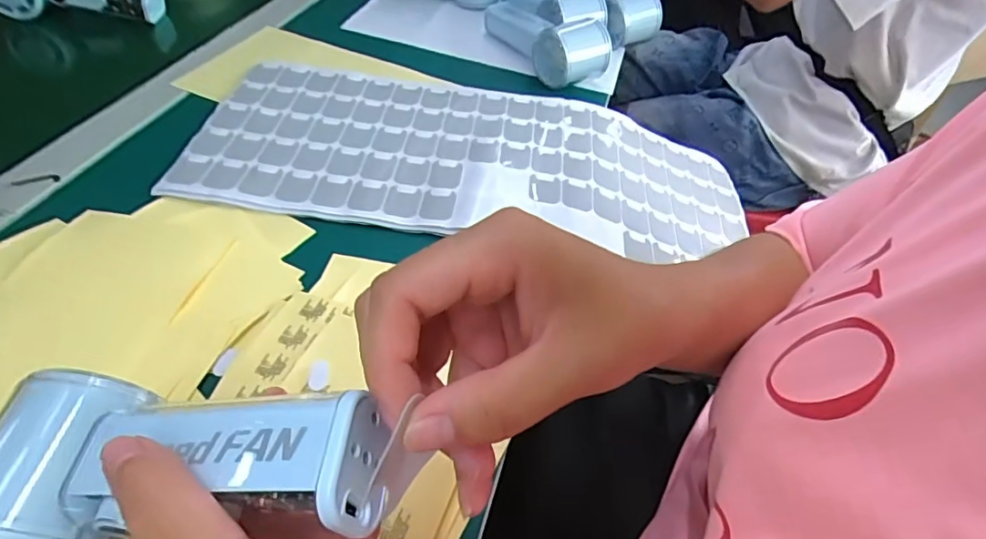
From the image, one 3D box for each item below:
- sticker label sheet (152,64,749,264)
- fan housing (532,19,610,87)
[{"bbox_3d":[-0.006,-0.085,0.474,0.459,0.047,0.190,6,47,-1],"label":"sticker label sheet"},{"bbox_3d":[0.082,-0.218,0.548,0.069,0.046,0.051,-20,51,-24],"label":"fan housing"}]

